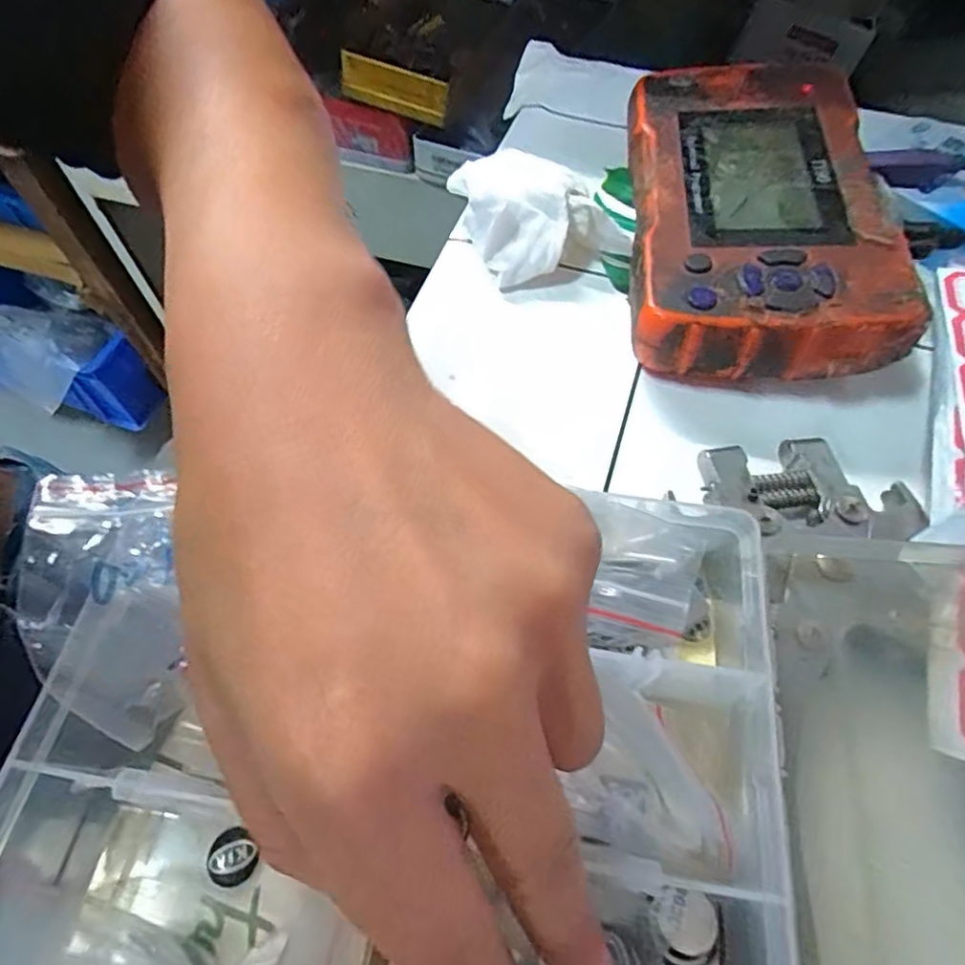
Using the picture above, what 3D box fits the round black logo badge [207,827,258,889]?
[{"bbox_3d":[-0.066,0.099,0.158,0.012,0.004,0.012,0,59,1],"label":"round black logo badge"}]

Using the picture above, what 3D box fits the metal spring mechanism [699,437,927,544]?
[{"bbox_3d":[0.110,0.004,0.203,0.071,0.020,0.040,2,59,2],"label":"metal spring mechanism"}]

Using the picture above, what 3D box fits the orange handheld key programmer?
[{"bbox_3d":[0.110,-0.114,0.257,0.096,0.044,0.168,4,59,4],"label":"orange handheld key programmer"}]

